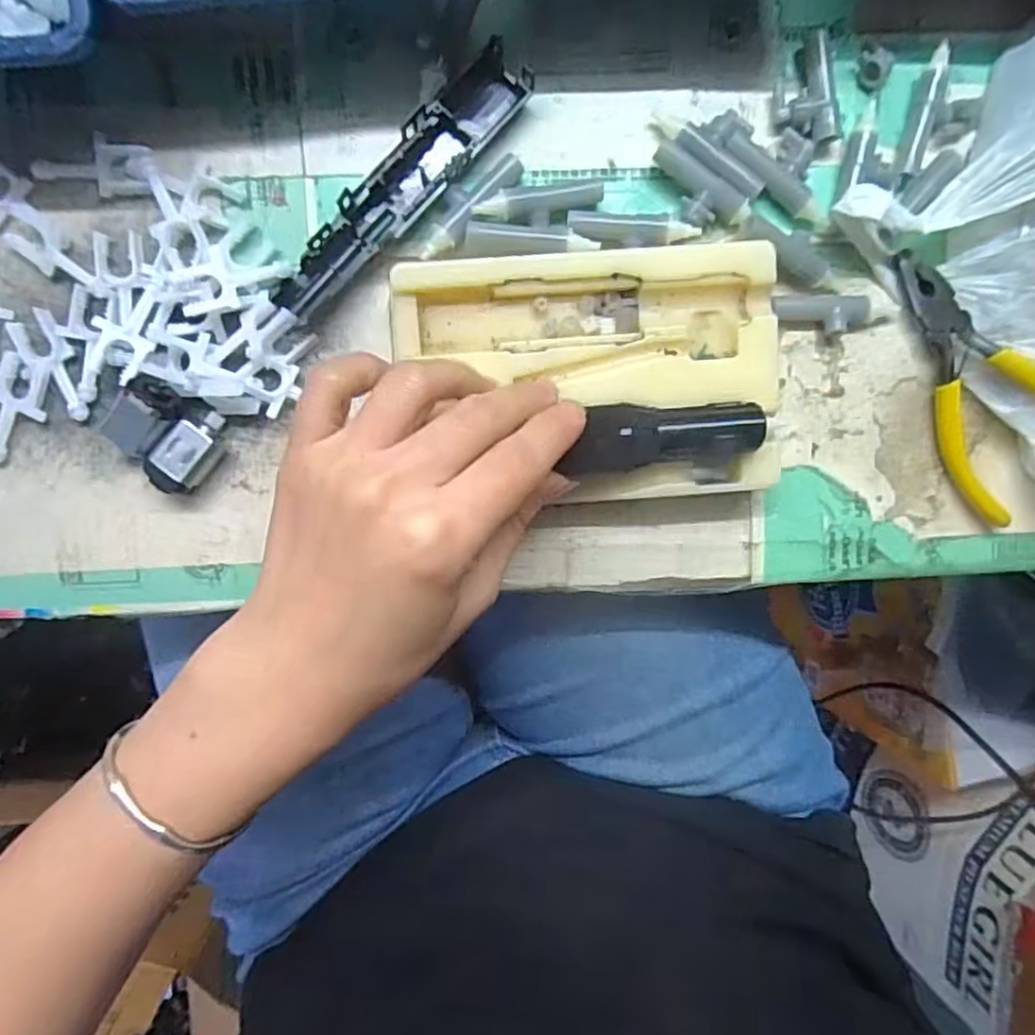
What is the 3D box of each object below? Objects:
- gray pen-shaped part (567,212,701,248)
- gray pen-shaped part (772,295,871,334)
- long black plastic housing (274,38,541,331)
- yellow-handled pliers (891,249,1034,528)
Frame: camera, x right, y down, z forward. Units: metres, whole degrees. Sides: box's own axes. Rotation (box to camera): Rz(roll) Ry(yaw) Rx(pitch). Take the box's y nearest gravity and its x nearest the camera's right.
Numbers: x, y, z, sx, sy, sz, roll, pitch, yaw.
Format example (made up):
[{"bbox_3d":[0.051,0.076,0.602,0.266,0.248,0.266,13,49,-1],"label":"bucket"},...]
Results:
[{"bbox_3d":[0.042,-0.106,0.245,0.047,0.009,0.010,4,96,-3],"label":"gray pen-shaped part"},{"bbox_3d":[0.118,-0.080,0.259,0.035,0.008,0.015,5,96,10],"label":"gray pen-shaped part"},{"bbox_3d":[-0.042,-0.119,0.243,0.024,0.013,0.118,40,93,-6],"label":"long black plastic housing"},{"bbox_3d":[0.182,-0.055,0.261,0.049,0.014,0.112,-29,95,27],"label":"yellow-handled pliers"}]

